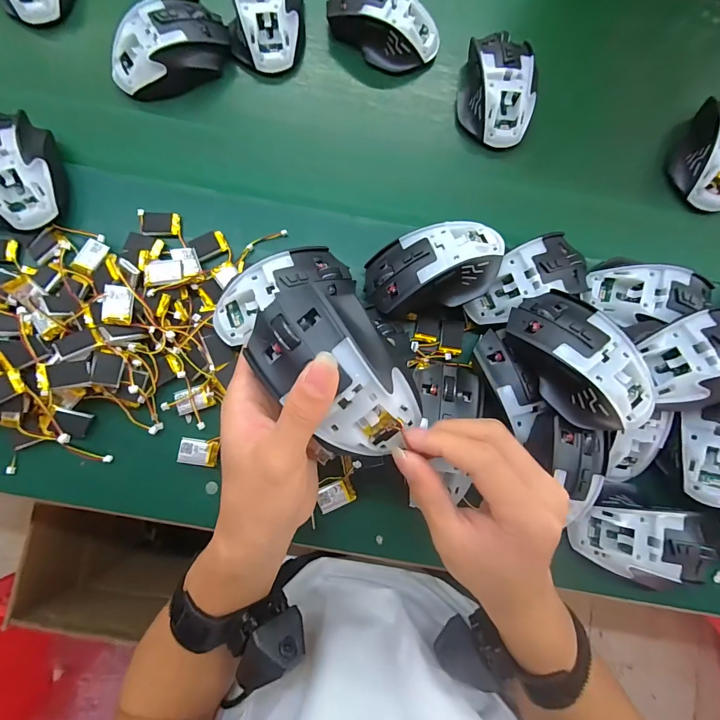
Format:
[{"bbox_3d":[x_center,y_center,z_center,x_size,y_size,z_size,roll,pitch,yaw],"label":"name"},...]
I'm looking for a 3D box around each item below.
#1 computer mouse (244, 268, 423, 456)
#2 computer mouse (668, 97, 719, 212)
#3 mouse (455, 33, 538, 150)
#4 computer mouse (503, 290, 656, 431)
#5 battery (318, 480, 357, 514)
[{"bbox_3d":[-0.016,0.006,0.218,0.071,0.041,0.111,-32,84,-6],"label":"computer mouse"},{"bbox_3d":[0.353,-0.207,0.370,0.062,0.038,0.107,20,82,1],"label":"computer mouse"},{"bbox_3d":[0.134,-0.266,0.367,0.073,0.038,0.096,10,81,0],"label":"mouse"},{"bbox_3d":[0.163,0.000,0.283,0.067,0.054,0.114,-27,83,-5],"label":"computer mouse"},{"bbox_3d":[-0.021,0.114,0.313,0.030,0.004,0.019,-25,83,-5],"label":"battery"}]

